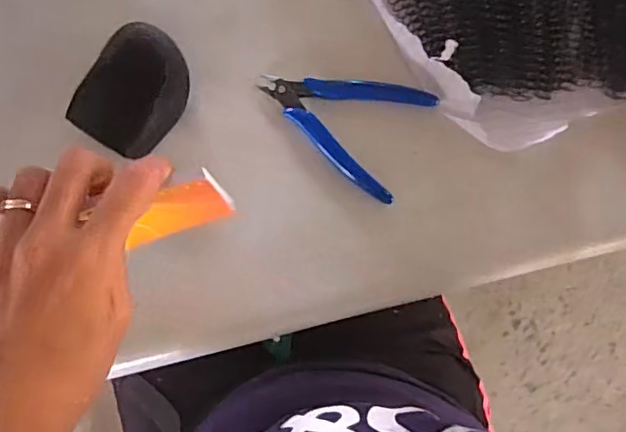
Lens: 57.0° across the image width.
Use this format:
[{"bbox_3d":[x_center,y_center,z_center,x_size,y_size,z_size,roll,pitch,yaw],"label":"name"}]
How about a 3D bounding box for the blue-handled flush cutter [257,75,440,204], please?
[{"bbox_3d":[0.019,-0.074,0.414,0.117,0.007,0.084,29,83,1],"label":"blue-handled flush cutter"}]

